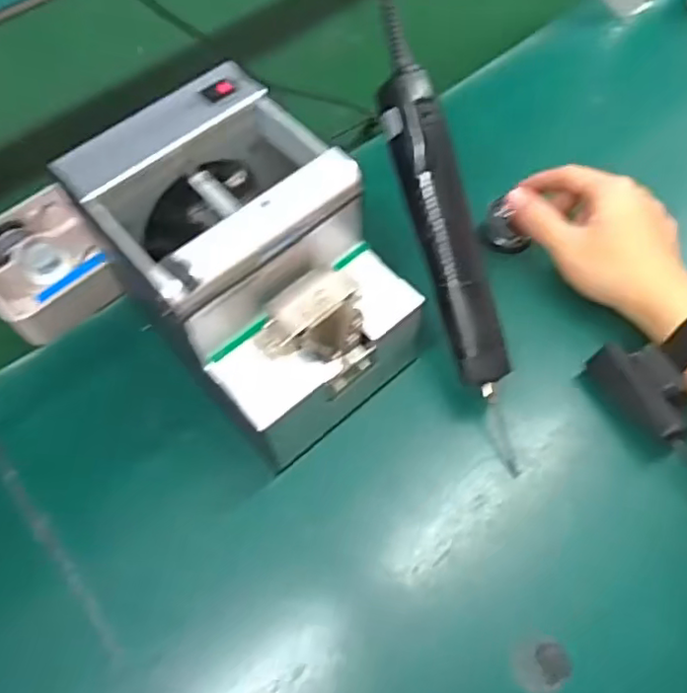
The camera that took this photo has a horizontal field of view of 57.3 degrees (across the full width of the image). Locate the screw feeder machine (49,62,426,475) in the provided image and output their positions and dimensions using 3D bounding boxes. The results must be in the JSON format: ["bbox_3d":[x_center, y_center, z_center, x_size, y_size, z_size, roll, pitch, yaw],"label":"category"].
[{"bbox_3d":[-0.054,-0.047,0.391,0.128,0.137,0.176,-39,66,-16],"label":"screw feeder machine"}]

